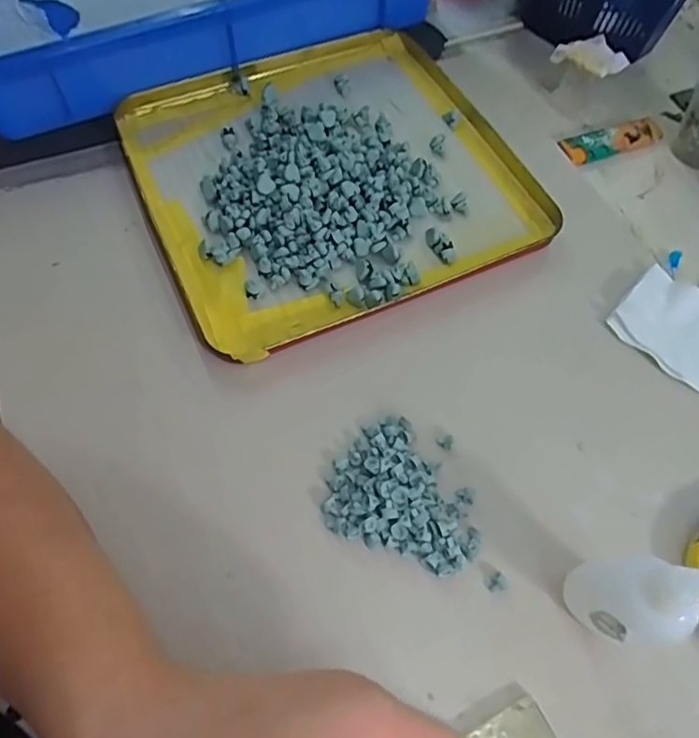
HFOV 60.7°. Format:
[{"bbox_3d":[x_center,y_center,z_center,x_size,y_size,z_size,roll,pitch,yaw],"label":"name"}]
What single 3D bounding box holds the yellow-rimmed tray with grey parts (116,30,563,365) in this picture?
[{"bbox_3d":[-0.015,-0.138,0.401,0.236,0.025,0.239,-22,64,-12],"label":"yellow-rimmed tray with grey parts"}]

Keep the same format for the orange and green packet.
[{"bbox_3d":[0.193,-0.167,0.438,0.080,0.010,0.024,-20,63,-11],"label":"orange and green packet"}]

